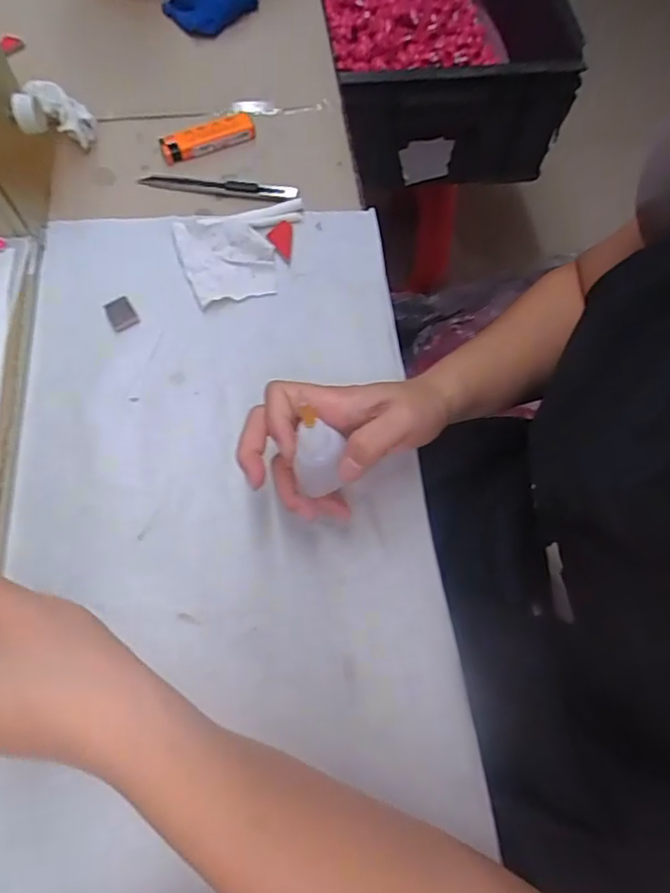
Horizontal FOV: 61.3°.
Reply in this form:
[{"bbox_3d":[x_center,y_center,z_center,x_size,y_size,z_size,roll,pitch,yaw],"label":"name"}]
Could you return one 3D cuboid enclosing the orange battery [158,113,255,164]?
[{"bbox_3d":[-0.108,-0.261,0.476,0.079,0.014,0.021,-22,69,-11],"label":"orange battery"}]

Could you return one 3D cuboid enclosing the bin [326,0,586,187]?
[{"bbox_3d":[0.117,-0.613,0.798,0.305,0.164,0.470,-6,67,-4],"label":"bin"}]

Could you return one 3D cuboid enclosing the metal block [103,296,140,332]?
[{"bbox_3d":[-0.156,-0.097,0.412,0.019,0.004,0.023,-28,70,-13],"label":"metal block"}]

